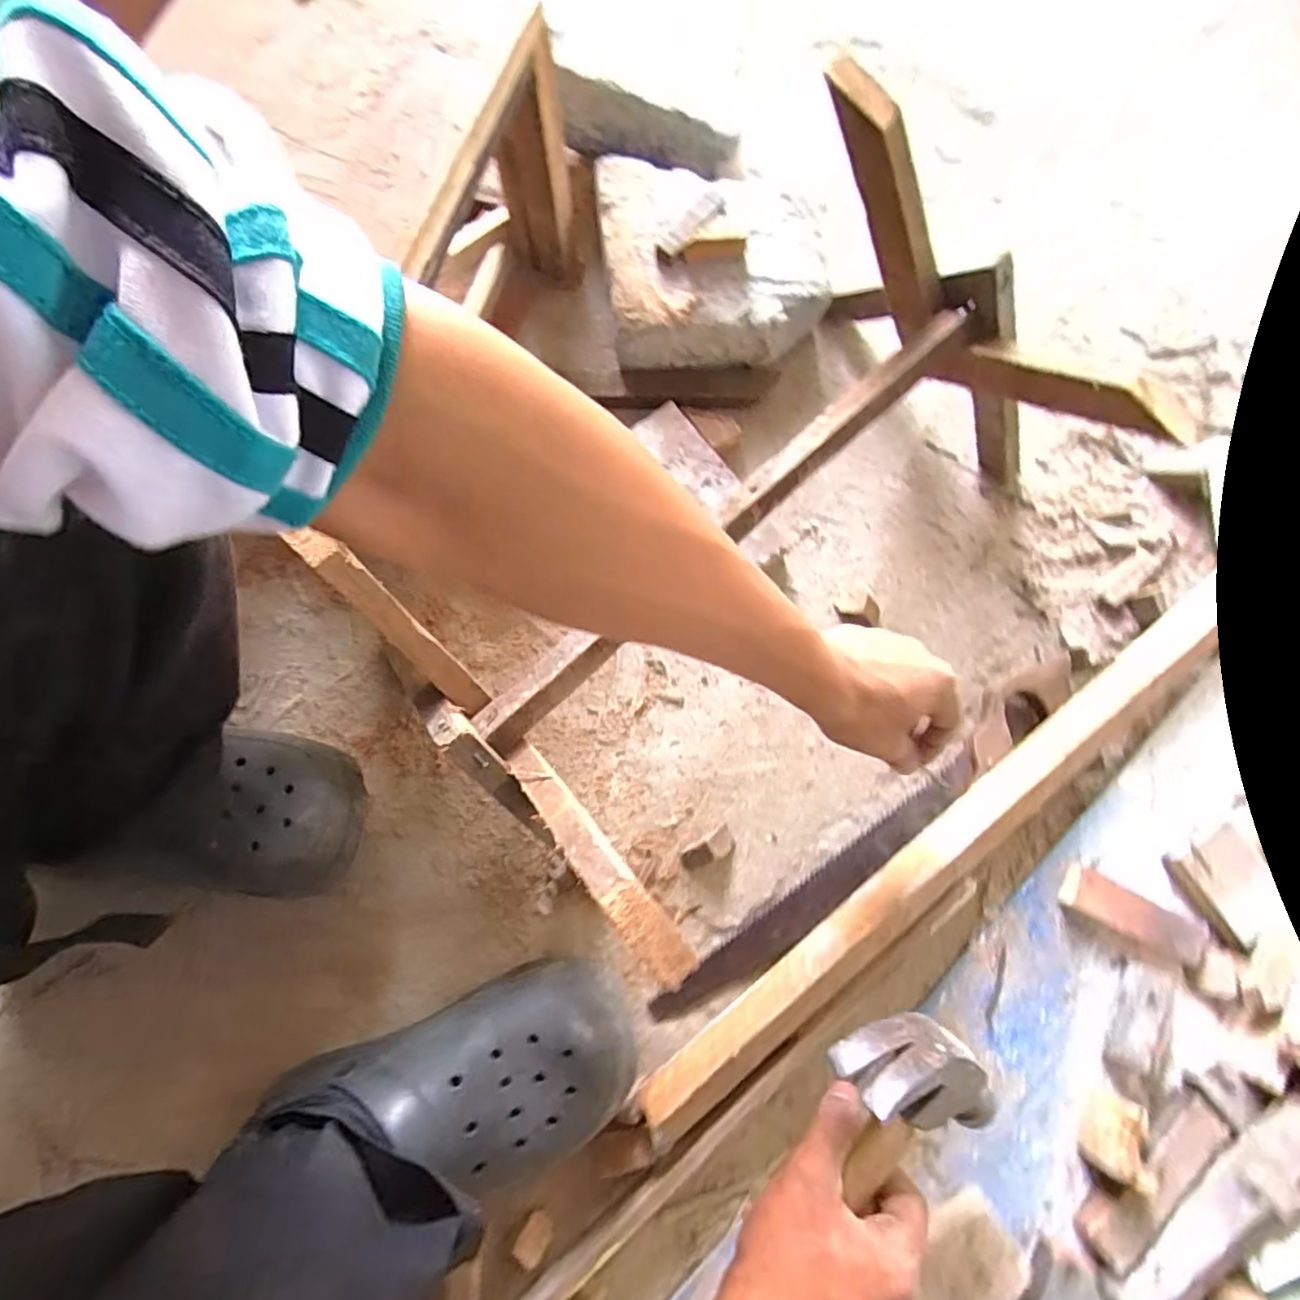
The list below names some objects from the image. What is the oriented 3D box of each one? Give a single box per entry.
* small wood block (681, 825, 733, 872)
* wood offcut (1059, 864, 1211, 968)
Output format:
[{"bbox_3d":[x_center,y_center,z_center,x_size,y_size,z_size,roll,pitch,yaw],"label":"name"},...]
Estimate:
[{"bbox_3d":[0.047,0.158,0.494,0.044,0.023,0.018,-29,78,-8],"label":"small wood block"},{"bbox_3d":[0.369,0.203,0.482,0.108,0.018,0.035,25,77,5],"label":"wood offcut"}]

